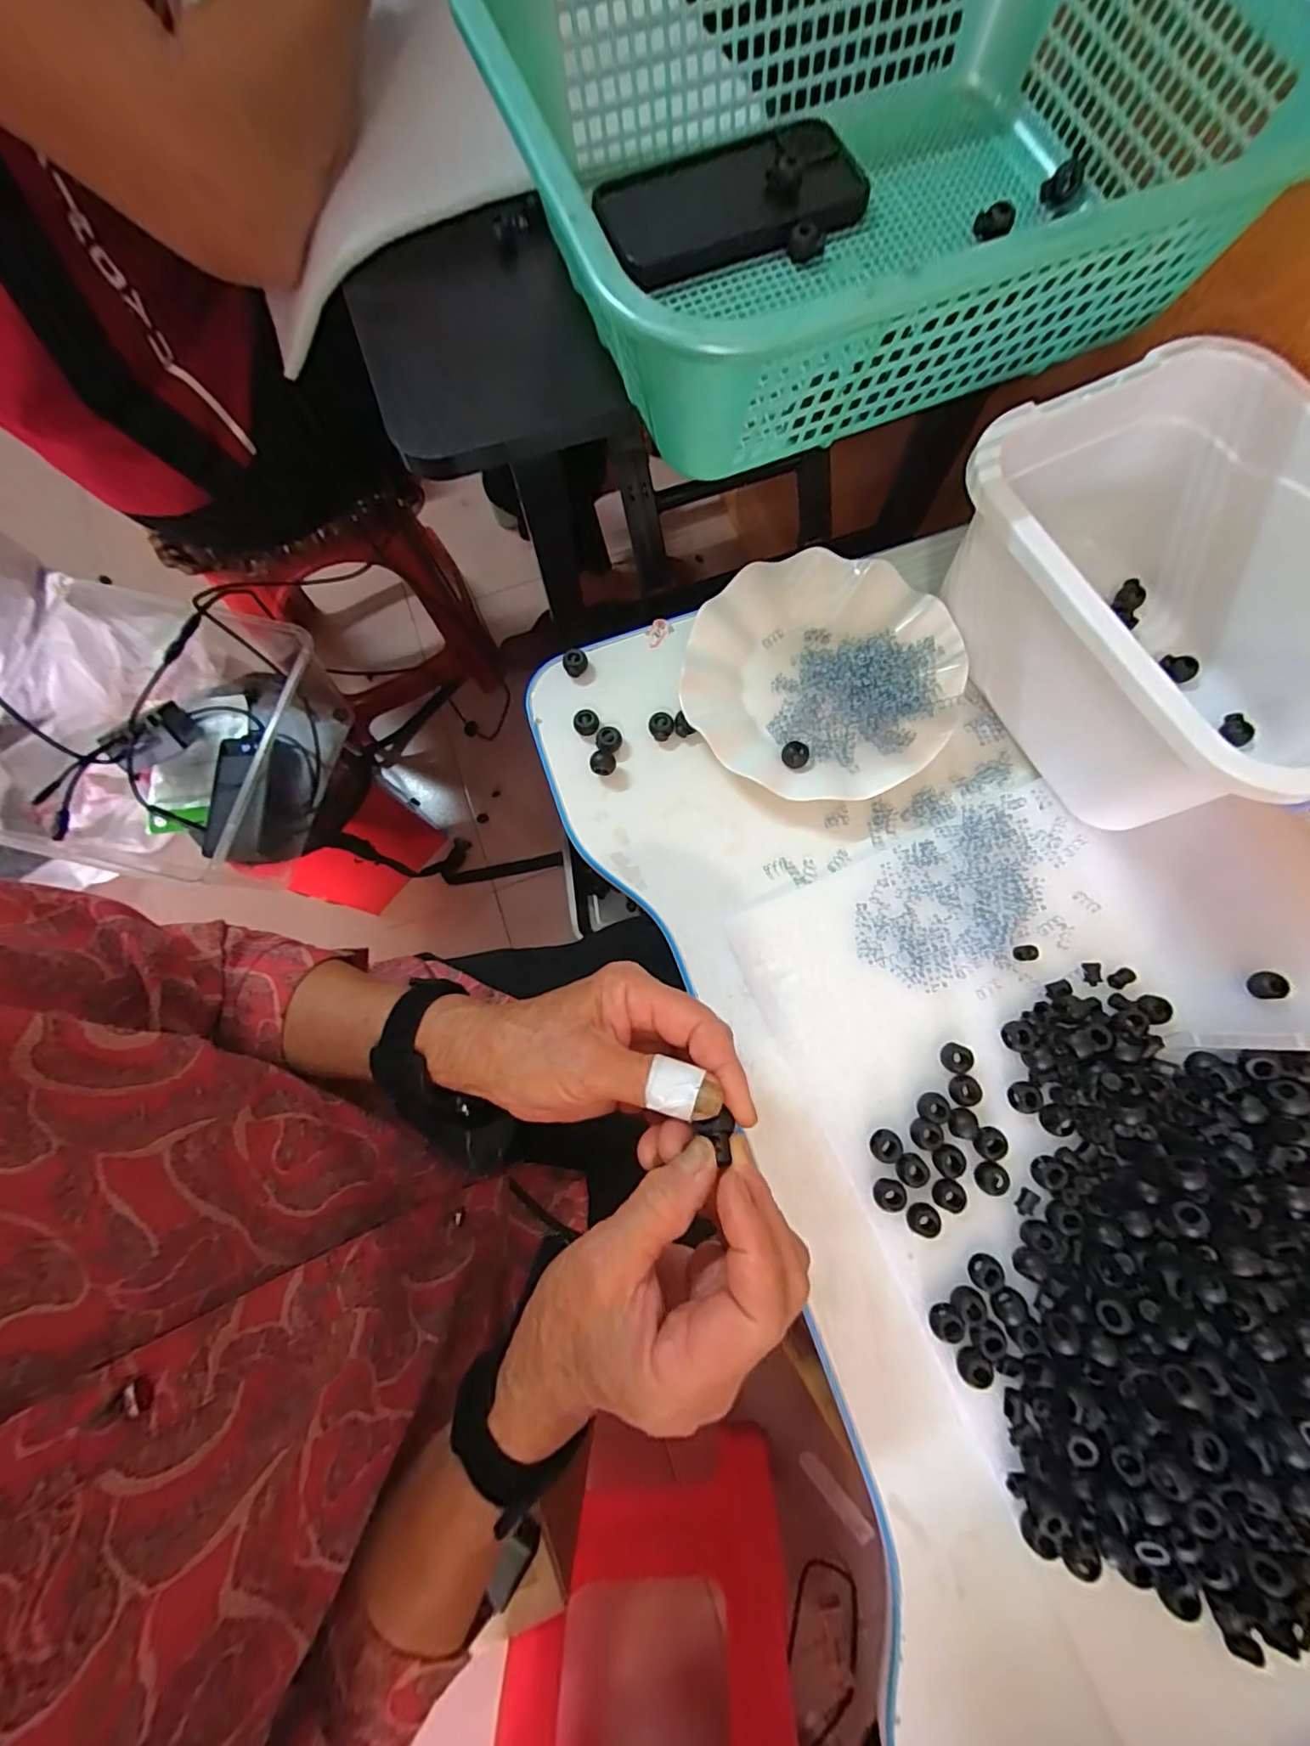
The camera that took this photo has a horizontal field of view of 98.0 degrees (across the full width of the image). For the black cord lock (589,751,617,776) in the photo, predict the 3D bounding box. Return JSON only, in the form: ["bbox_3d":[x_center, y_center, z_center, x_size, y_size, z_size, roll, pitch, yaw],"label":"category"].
[{"bbox_3d":[-0.036,-0.075,0.395,0.016,0.017,0.014,2,78,1],"label":"black cord lock"}]

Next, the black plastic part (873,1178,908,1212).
[{"bbox_3d":[0.135,0.186,0.328,0.016,0.011,0.017,0,78,1],"label":"black plastic part"}]

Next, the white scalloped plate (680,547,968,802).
[{"bbox_3d":[0.114,-0.137,0.396,0.176,0.027,0.178,0,78,1],"label":"white scalloped plate"}]

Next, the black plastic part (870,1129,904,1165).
[{"bbox_3d":[0.136,0.160,0.334,0.016,0.010,0.018,34,81,7],"label":"black plastic part"}]

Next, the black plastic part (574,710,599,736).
[{"bbox_3d":[-0.048,-0.105,0.405,0.017,0.014,0.015,-16,78,-3],"label":"black plastic part"}]

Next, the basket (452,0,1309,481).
[{"bbox_3d":[0.118,-0.397,0.317,0.379,0.102,0.285,-21,79,-4],"label":"basket"}]

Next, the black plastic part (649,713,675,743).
[{"bbox_3d":[0.005,-0.102,0.402,0.017,0.013,0.016,0,78,1],"label":"black plastic part"}]

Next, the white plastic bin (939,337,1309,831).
[{"bbox_3d":[0.301,-0.160,0.341,0.183,0.119,0.242,-28,79,-5],"label":"white plastic bin"}]

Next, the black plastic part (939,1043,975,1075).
[{"bbox_3d":[0.182,0.112,0.343,0.017,0.007,0.017,0,78,1],"label":"black plastic part"}]

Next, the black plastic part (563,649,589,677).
[{"bbox_3d":[-0.058,-0.152,0.413,0.018,0.017,0.014,-13,78,-2],"label":"black plastic part"}]

